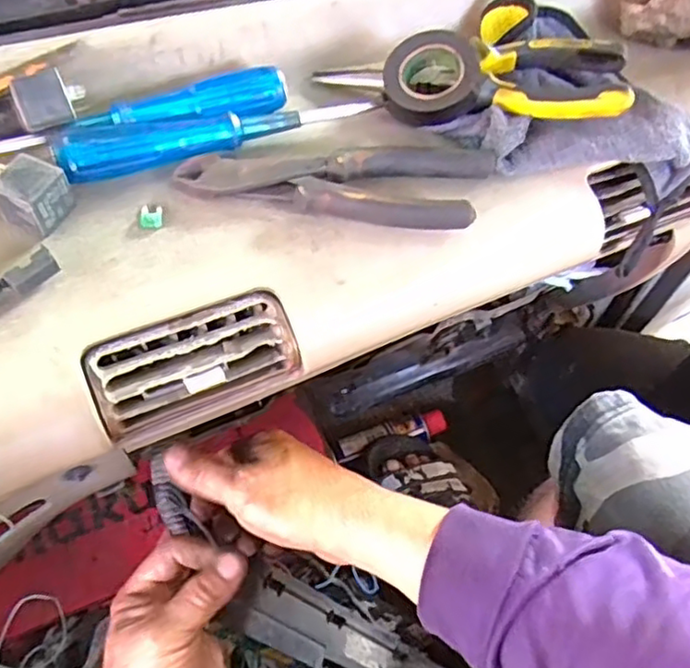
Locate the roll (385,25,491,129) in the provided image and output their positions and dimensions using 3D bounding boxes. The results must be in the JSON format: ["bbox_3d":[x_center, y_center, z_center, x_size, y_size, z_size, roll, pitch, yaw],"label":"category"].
[{"bbox_3d":[0.054,-0.161,0.403,0.060,0.020,0.055,-13,88,9],"label":"roll"}]

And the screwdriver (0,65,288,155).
[{"bbox_3d":[-0.134,-0.132,0.388,0.201,0.022,0.024,-12,60,-11],"label":"screwdriver"}]

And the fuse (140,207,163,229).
[{"bbox_3d":[-0.108,-0.067,0.359,0.012,0.004,0.015,-4,59,-7],"label":"fuse"}]

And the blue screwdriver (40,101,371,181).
[{"bbox_3d":[-0.075,-0.122,0.389,0.184,0.028,0.022,-18,62,-15],"label":"blue screwdriver"}]

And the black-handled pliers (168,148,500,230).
[{"bbox_3d":[-0.003,-0.086,0.373,0.182,0.017,0.053,0,59,-4],"label":"black-handled pliers"}]

